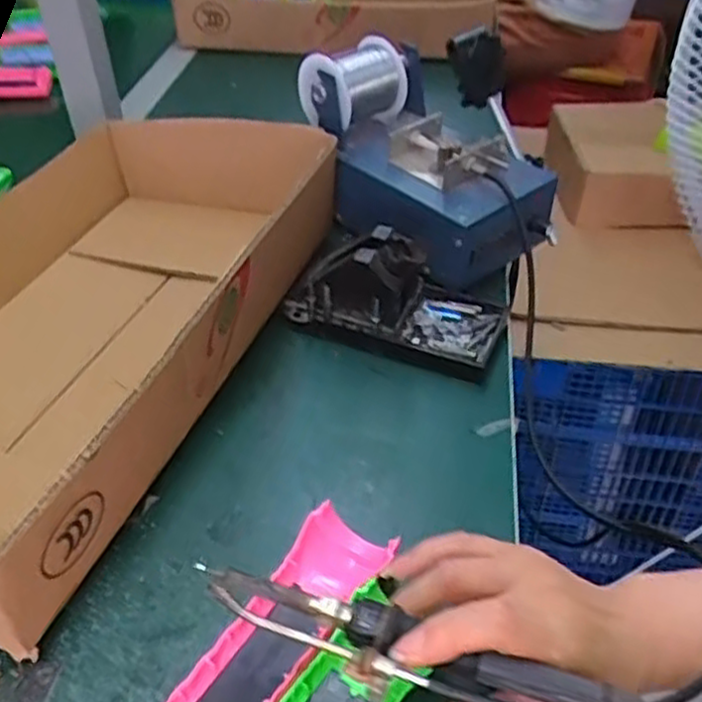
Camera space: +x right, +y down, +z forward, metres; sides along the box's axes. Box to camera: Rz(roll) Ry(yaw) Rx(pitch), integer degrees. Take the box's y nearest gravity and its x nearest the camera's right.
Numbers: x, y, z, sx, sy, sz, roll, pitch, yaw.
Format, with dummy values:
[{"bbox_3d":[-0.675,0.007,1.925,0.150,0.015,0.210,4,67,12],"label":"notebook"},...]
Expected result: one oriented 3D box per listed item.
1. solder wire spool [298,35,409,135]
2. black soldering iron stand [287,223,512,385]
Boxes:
[{"bbox_3d":[0.005,-0.227,0.630,0.062,0.058,0.080,30,50,30],"label":"solder wire spool"},{"bbox_3d":[0.034,-0.045,0.543,0.156,0.074,0.078,16,44,16],"label":"black soldering iron stand"}]

